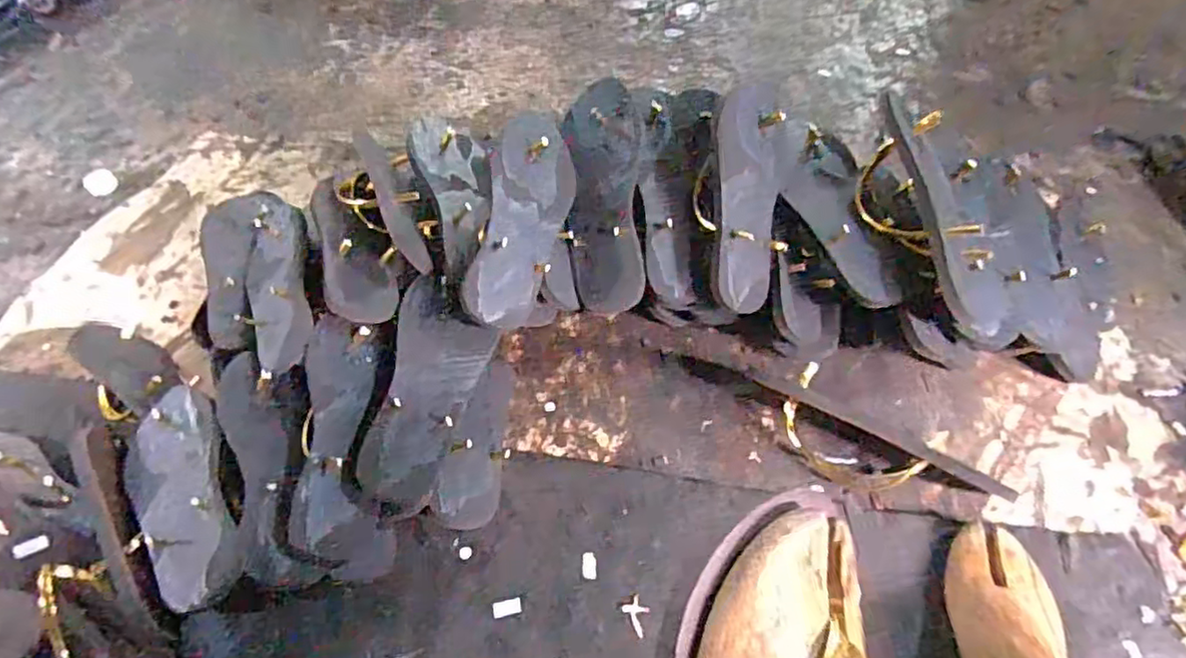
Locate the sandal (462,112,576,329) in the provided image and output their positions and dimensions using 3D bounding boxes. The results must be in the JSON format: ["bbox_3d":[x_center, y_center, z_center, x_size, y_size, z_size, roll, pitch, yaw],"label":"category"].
[{"bbox_3d":[-0.068,-0.110,0.668,0.099,0.030,0.220,14,74,-30],"label":"sandal"}]

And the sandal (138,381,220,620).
[{"bbox_3d":[-0.386,0.139,0.609,0.066,0.033,0.248,-26,56,-15],"label":"sandal"}]

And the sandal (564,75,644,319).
[{"bbox_3d":[0.014,-0.144,0.719,0.080,0.027,0.252,-2,82,4],"label":"sandal"}]

